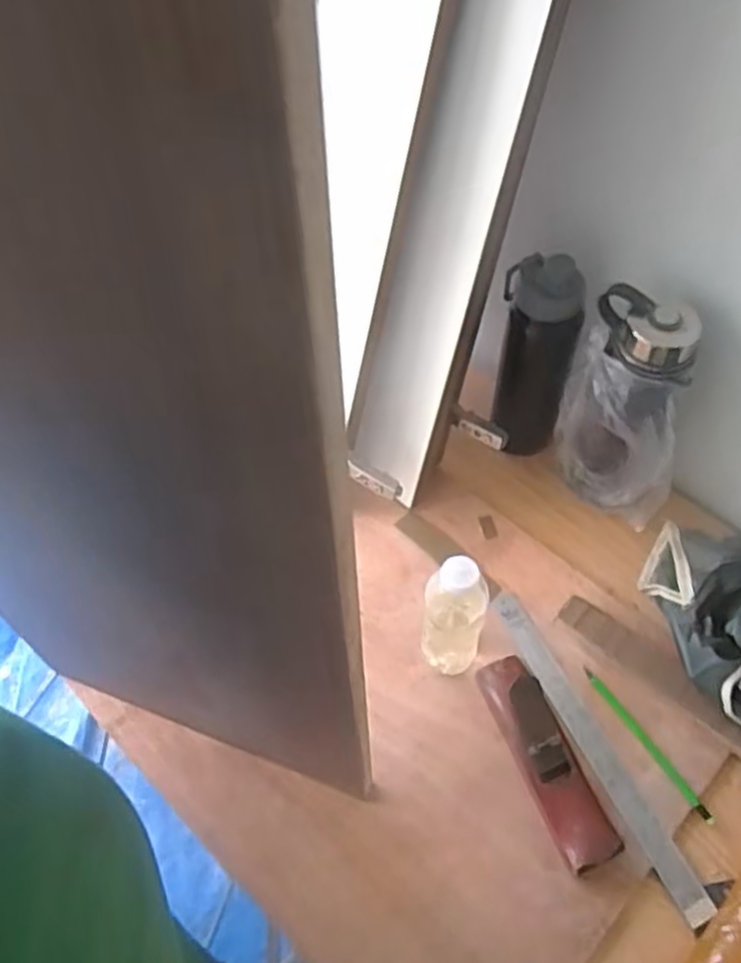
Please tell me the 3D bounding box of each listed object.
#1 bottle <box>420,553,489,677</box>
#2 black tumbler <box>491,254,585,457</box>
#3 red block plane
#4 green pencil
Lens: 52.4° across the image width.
[{"bbox_3d":[0.075,0.129,0.698,0.041,0.178,0.047,-34,63,-17],"label":"bottle"},{"bbox_3d":[0.178,-0.135,0.822,0.080,0.250,0.074,7,59,7],"label":"black tumbler"},{"bbox_3d":[0.162,0.254,0.697,0.054,0.039,0.193,-19,59,-10],"label":"red block plane"},{"bbox_3d":[0.266,0.251,0.726,0.014,0.013,0.167,-29,62,-15],"label":"green pencil"}]

